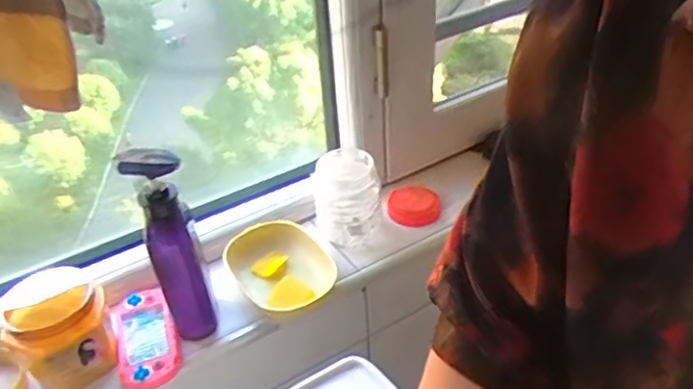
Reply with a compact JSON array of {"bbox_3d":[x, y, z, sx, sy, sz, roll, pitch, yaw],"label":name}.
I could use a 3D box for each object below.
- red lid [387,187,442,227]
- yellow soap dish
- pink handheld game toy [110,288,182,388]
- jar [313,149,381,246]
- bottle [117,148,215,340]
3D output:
[{"bbox_3d":[0.086,0.011,0.836,0.064,0.032,0.071,-12,38,-11],"label":"red lid"},{"bbox_3d":[-0.081,0.085,0.754,0.113,0.033,0.133,-27,43,-27],"label":"yellow soap dish"},{"bbox_3d":[-0.224,0.154,0.685,0.065,0.017,0.129,-18,39,-17],"label":"pink handheld game toy"},{"bbox_3d":[0.000,0.006,0.785,0.078,0.101,0.090,-6,37,-2],"label":"jar"},{"bbox_3d":[-0.178,0.052,0.631,0.048,0.223,0.046,-18,40,-18],"label":"bottle"}]

